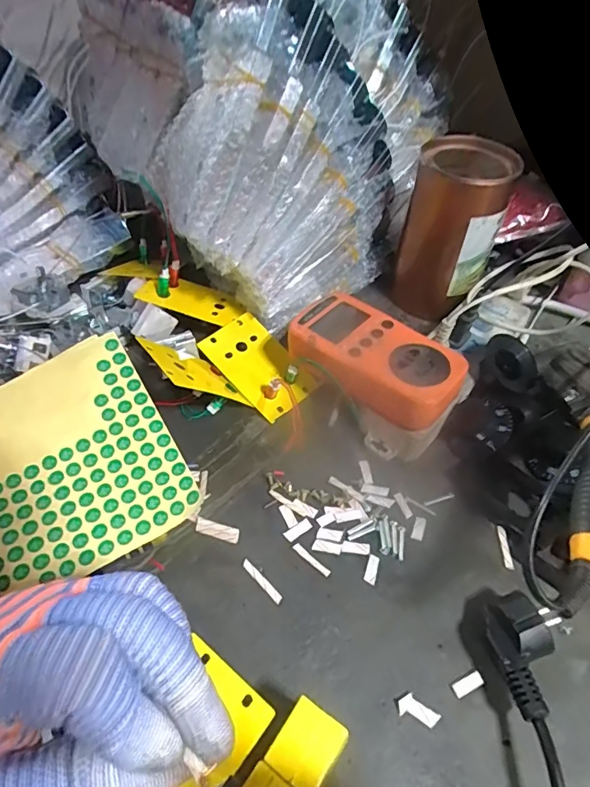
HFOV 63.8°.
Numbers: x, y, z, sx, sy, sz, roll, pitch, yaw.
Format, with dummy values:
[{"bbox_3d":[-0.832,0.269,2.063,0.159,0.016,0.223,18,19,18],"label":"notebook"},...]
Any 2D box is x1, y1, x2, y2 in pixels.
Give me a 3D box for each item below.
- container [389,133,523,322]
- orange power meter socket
[{"bbox_3d":[0.141,-0.149,0.440,0.082,0.134,0.085,17,51,12],"label":"container"},{"bbox_3d":[0.059,-0.016,0.372,0.134,0.066,0.077,35,57,24],"label":"orange power meter socket"}]

